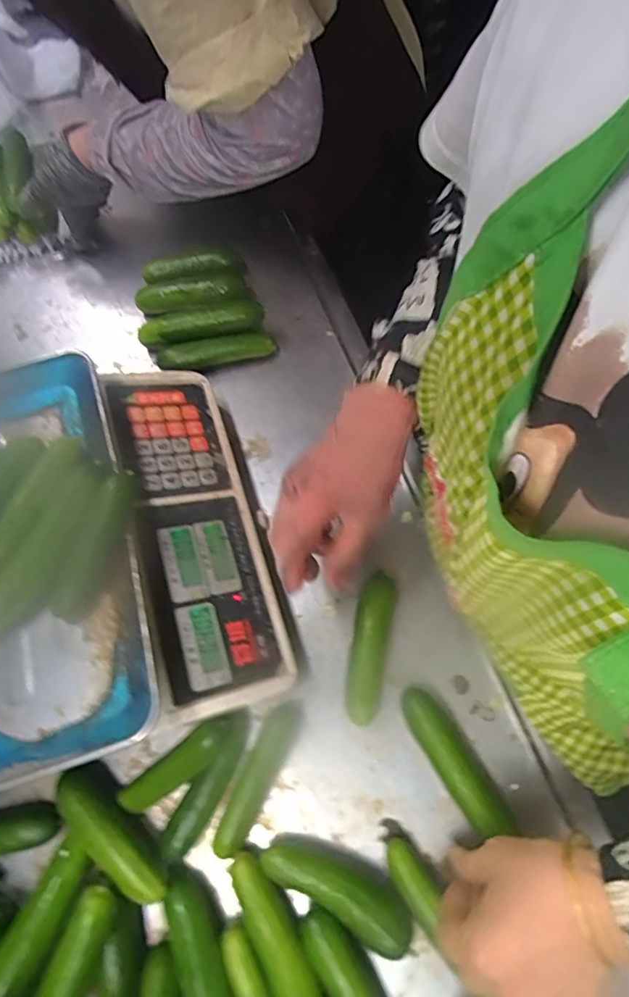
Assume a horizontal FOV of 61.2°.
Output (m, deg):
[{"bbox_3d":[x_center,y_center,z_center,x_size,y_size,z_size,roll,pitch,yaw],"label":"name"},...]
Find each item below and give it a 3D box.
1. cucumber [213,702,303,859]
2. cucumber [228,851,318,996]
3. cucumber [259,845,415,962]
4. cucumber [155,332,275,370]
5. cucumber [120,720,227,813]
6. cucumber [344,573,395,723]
[{"bbox_3d":[-0.048,0.226,0.437,0.029,0.020,0.120,27,73,12],"label":"cucumber"},{"bbox_3d":[-0.030,0.316,0.385,0.031,0.024,0.107,-28,71,-8],"label":"cucumber"},{"bbox_3d":[0.017,0.295,0.402,0.116,0.030,0.034,26,72,12],"label":"cucumber"},{"bbox_3d":[-0.107,-0.157,0.577,0.124,0.035,0.021,-12,69,-4],"label":"cucumber"},{"bbox_3d":[-0.109,0.210,0.419,0.102,0.020,0.027,-40,73,10],"label":"cucumber"},{"bbox_3d":[0.047,0.130,0.466,0.029,0.032,0.122,11,70,7],"label":"cucumber"}]

